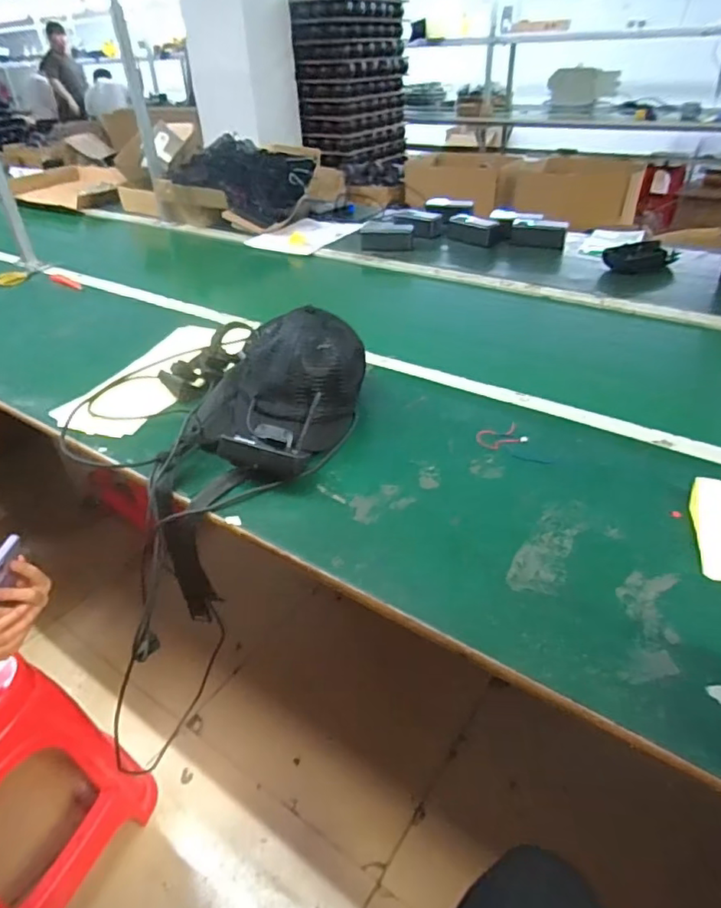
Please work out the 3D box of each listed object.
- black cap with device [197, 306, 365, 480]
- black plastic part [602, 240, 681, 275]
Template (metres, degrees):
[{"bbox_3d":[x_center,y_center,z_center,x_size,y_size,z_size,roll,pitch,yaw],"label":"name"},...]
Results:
[{"bbox_3d":[-0.110,-0.092,0.737,0.175,0.142,0.258,15,40,23],"label":"black cap with device"},{"bbox_3d":[0.615,-0.437,1.235,0.152,0.048,0.054,-5,36,-3],"label":"black plastic part"}]

